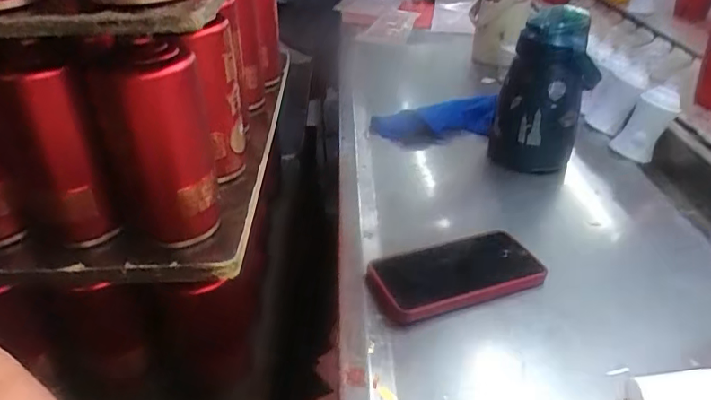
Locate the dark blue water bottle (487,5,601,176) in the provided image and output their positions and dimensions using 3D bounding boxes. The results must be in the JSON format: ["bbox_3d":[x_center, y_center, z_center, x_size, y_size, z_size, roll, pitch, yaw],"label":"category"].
[{"bbox_3d":[0.254,-0.152,0.733,0.116,0.187,0.109,9,33,15],"label":"dark blue water bottle"}]

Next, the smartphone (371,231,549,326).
[{"bbox_3d":[0.094,0.070,0.531,0.167,0.015,0.087,-12,34,-18],"label":"smartphone"}]

